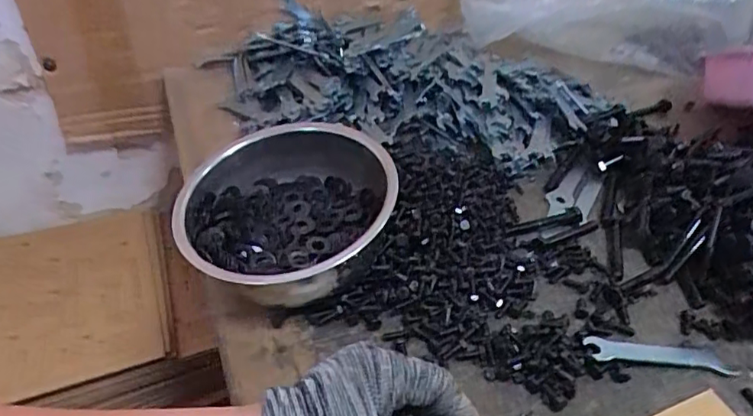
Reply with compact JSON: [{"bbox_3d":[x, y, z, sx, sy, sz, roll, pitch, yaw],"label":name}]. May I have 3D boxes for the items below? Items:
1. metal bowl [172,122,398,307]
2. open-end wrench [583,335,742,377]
[{"bbox_3d":[-0.068,0.011,0.467,0.155,0.086,0.167,0,38,0],"label":"metal bowl"},{"bbox_3d":[0.201,0.106,0.413,0.100,0.005,0.025,7,35,-7],"label":"open-end wrench"}]

